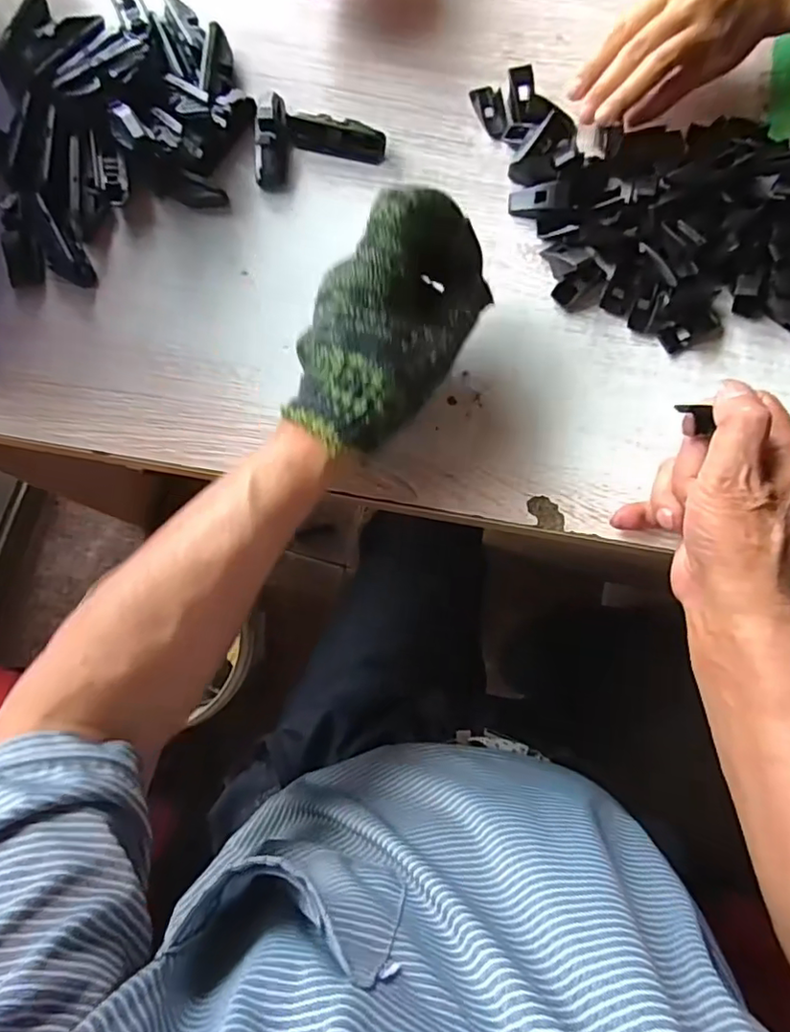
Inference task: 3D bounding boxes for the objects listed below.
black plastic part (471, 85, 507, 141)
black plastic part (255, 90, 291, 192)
[{"bbox_3d":[0.071,-0.301,0.429,0.019,0.008,0.042,-15,80,-2],"label":"black plastic part"},{"bbox_3d":[-0.089,-0.272,0.418,0.023,0.021,0.067,1,80,1],"label":"black plastic part"}]

